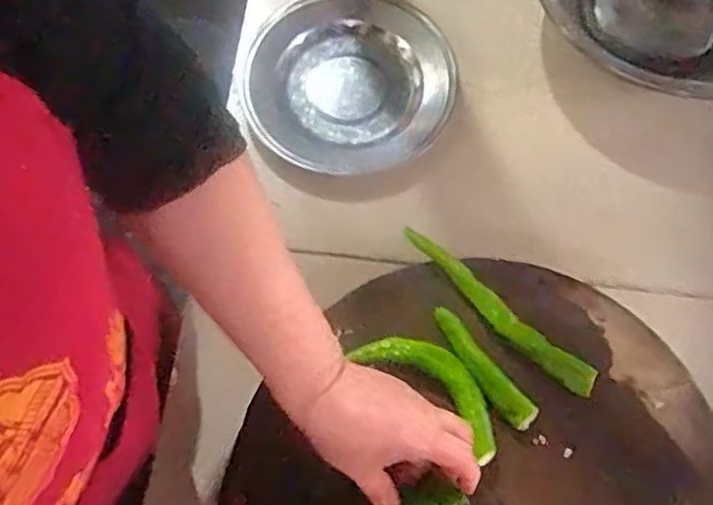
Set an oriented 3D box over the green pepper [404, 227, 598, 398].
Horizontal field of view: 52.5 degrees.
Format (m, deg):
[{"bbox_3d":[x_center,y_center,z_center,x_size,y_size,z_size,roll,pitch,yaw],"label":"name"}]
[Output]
[{"bbox_3d":[0.111,0.045,0.577,0.184,0.019,0.021,42,75,14],"label":"green pepper"}]

